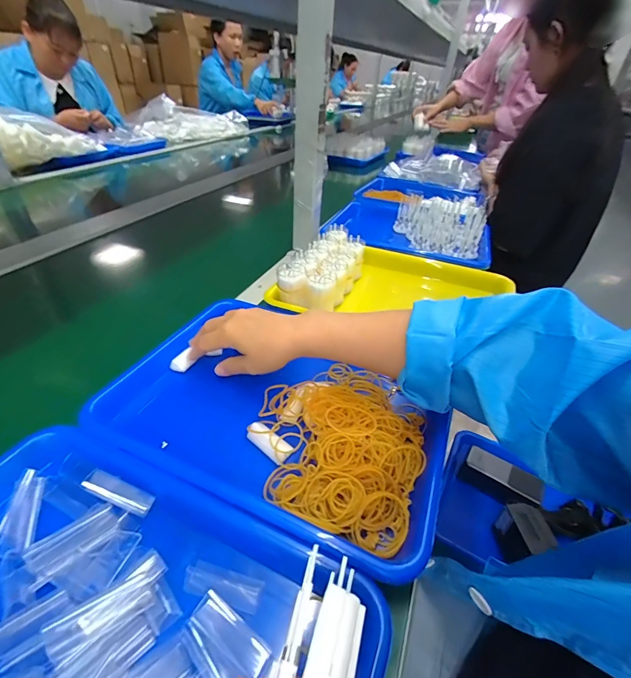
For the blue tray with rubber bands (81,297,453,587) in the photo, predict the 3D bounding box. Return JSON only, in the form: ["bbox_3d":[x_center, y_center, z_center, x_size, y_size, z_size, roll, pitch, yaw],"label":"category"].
[{"bbox_3d":[-0.037,0.071,0.367,0.331,0.049,0.222,17,40,17],"label":"blue tray with rubber bands"}]

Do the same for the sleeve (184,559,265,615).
[{"bbox_3d":[-0.065,0.172,0.248,0.052,0.012,0.020,12,39,10],"label":"sleeve"}]

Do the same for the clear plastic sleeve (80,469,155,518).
[{"bbox_3d":[-0.157,0.123,0.280,0.055,0.008,0.019,28,40,-1],"label":"clear plastic sleeve"}]

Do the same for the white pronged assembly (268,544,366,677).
[{"bbox_3d":[0.004,0.141,0.164,0.034,0.021,0.064,14,39,13],"label":"white pronged assembly"}]

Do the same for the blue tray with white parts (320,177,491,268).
[{"bbox_3d":[0.251,-0.322,0.898,0.350,0.078,0.634,15,40,14],"label":"blue tray with white parts"}]

